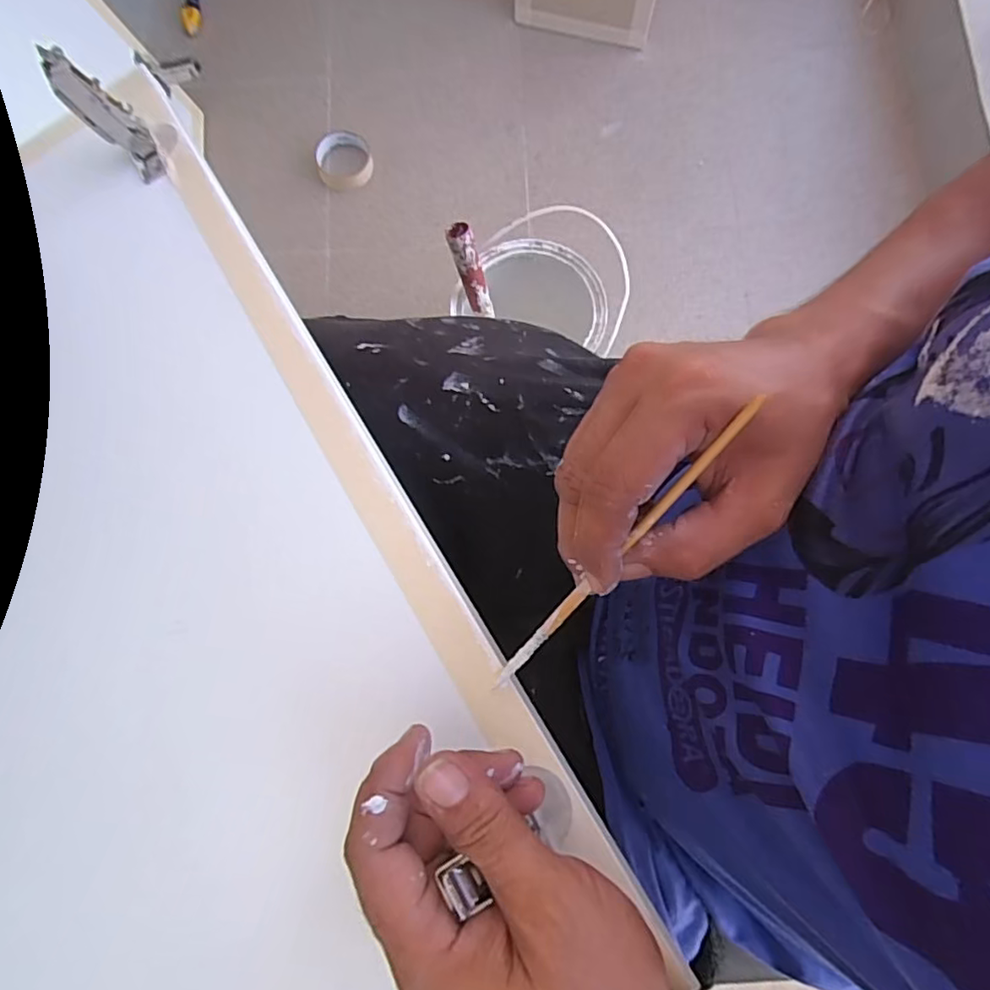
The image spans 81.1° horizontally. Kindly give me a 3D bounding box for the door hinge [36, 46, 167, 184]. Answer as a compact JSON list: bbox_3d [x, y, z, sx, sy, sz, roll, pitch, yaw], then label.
[{"bbox_3d":[-0.262,-0.258,0.391,0.020,0.081,0.032,21,79,27],"label":"door hinge"}]

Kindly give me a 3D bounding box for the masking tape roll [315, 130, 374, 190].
[{"bbox_3d":[-0.226,-0.506,0.868,0.081,0.022,0.097,-9,79,0],"label":"masking tape roll"}]

